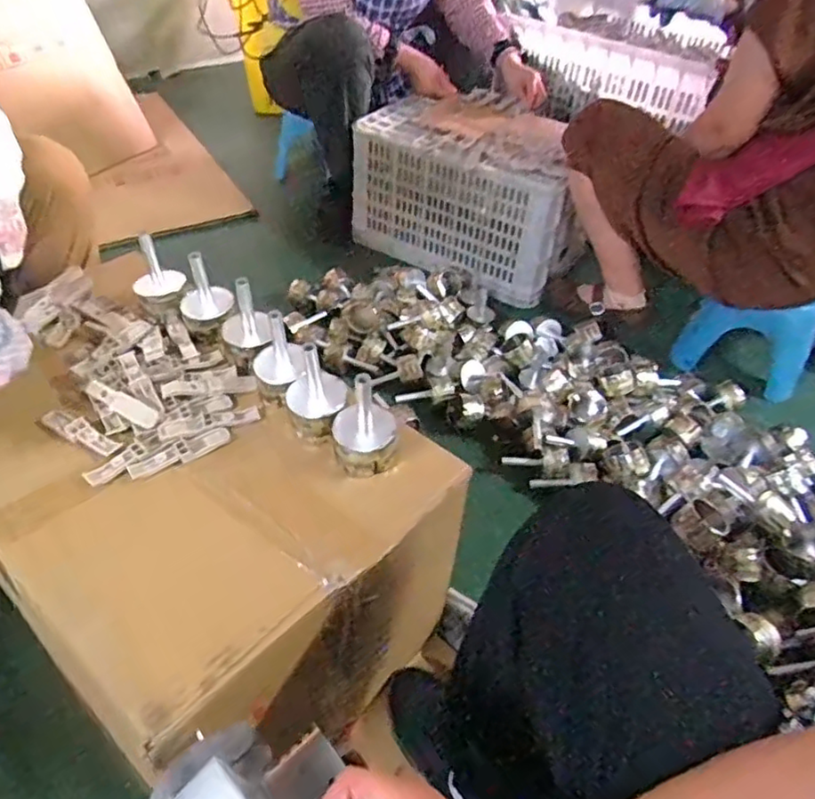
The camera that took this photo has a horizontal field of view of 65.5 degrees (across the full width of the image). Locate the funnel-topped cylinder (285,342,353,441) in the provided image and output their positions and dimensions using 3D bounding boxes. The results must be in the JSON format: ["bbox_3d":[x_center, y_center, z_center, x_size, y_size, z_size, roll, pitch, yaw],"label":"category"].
[{"bbox_3d":[-0.088,-0.007,0.625,0.063,0.090,0.062,-8,44,-12],"label":"funnel-topped cylinder"}]

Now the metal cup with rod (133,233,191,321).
[{"bbox_3d":[-0.292,-0.145,0.745,0.053,0.081,0.050,2,43,-2],"label":"metal cup with rod"}]

